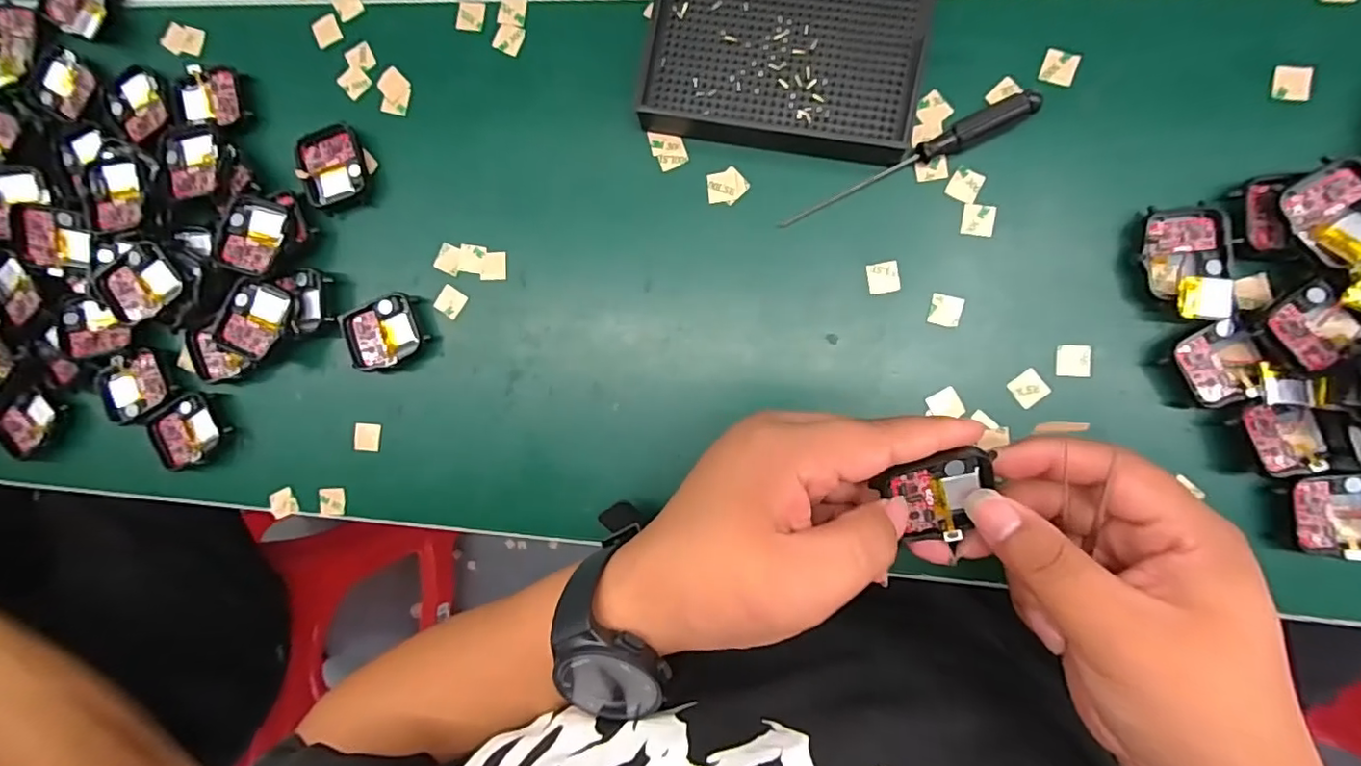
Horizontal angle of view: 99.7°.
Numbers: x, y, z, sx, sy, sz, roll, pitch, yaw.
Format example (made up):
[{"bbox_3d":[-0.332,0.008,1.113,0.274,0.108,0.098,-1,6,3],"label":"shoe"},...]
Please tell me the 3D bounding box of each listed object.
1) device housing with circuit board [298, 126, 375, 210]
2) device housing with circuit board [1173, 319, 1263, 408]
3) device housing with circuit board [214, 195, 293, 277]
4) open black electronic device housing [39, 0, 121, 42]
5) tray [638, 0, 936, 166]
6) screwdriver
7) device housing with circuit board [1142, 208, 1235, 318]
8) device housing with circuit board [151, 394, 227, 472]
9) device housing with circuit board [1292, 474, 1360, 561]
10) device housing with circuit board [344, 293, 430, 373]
[{"bbox_3d":[-0.197,-0.124,0.328,0.036,0.009,0.045,-12,87,6],"label":"device housing with circuit board"},{"bbox_3d":[0.256,-0.010,0.273,0.033,0.014,0.038,-25,86,5],"label":"device housing with circuit board"},{"bbox_3d":[-0.238,-0.082,0.324,0.036,0.012,0.042,17,90,6],"label":"device housing with circuit board"},{"bbox_3d":[-0.365,-0.230,0.343,0.056,0.007,0.039,24,91,6],"label":"open black electronic device housing"},{"bbox_3d":[0.054,-0.169,0.293,0.134,0.023,0.095,10,90,6],"label":"tray"},{"bbox_3d":[0.113,-0.111,0.288,0.130,0.014,0.011,-25,86,5],"label":"screwdriver"},{"bbox_3d":[0.239,-0.056,0.271,0.037,0.019,0.052,-1,88,6],"label":"device housing with circuit board"},{"bbox_3d":[-0.290,0.028,0.338,0.040,0.008,0.036,-39,85,4],"label":"device housing with circuit board"},{"bbox_3d":[0.303,0.061,0.265,0.037,0.011,0.037,-1,88,6],"label":"device housing with circuit board"},{"bbox_3d":[-0.165,-0.028,0.326,0.041,0.013,0.038,-18,87,5],"label":"device housing with circuit board"}]

